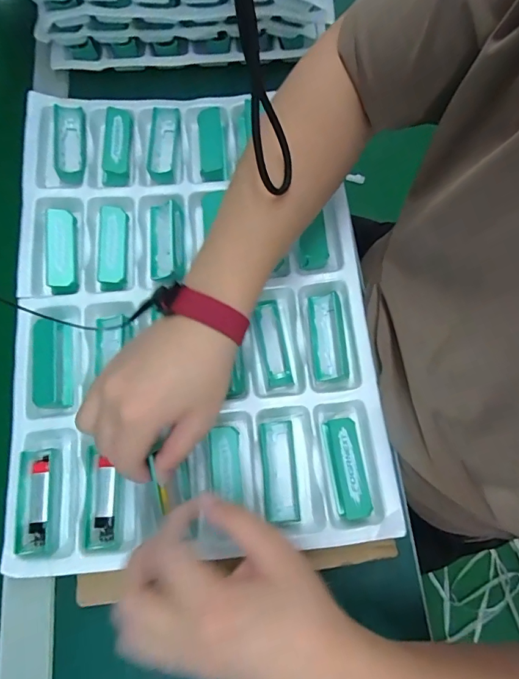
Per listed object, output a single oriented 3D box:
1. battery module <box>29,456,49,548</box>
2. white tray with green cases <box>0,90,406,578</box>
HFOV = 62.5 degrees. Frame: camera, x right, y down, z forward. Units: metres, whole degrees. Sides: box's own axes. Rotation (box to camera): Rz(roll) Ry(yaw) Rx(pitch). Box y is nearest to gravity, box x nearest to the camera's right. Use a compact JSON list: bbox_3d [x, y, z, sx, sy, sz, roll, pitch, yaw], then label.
[{"bbox_3d":[-0.179,0.132,0.351,0.014,0.010,0.068,-8,72,-2],"label":"battery module"},{"bbox_3d":[-0.065,-0.044,0.404,0.315,0.031,0.449,-5,74,-3],"label":"white tray with green cases"}]

